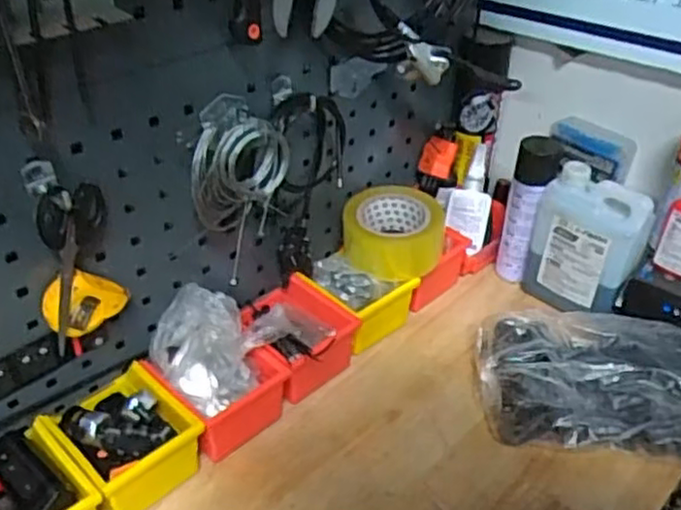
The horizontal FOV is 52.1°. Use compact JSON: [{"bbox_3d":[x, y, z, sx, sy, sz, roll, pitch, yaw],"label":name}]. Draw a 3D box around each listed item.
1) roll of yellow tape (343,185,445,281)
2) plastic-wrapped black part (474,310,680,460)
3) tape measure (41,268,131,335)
[{"bbox_3d":[0.066,-0.029,0.852,0.117,0.058,0.117,0,39,0],"label":"roll of yellow tape"},{"bbox_3d":[0.276,0.136,0.755,0.246,0.061,0.155,3,39,4],"label":"plastic-wrapped black part"},{"bbox_3d":[-0.232,0.037,0.635,0.074,0.055,0.031,-24,44,-26],"label":"tape measure"}]

